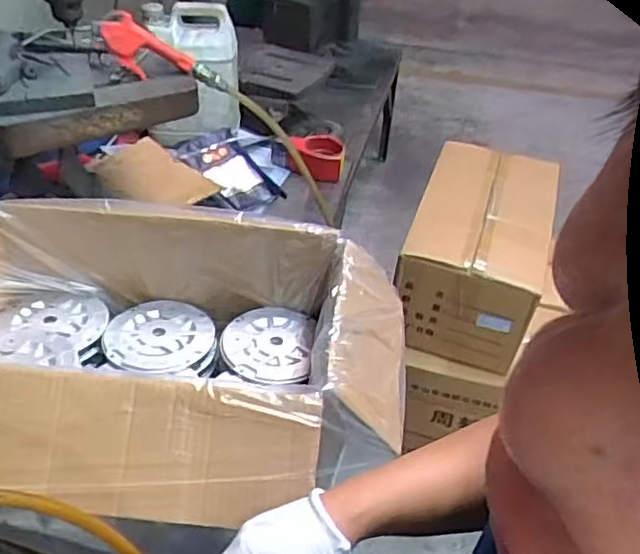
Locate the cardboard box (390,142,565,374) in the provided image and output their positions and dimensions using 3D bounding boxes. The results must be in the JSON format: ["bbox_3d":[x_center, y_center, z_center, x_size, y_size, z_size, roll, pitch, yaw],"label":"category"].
[{"bbox_3d":[0.312,-0.053,1.271,0.234,0.245,0.377,16,43,14],"label":"cardboard box"}]

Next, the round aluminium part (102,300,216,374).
[{"bbox_3d":[-0.201,0.073,0.816,0.133,0.013,0.132,2,41,-1],"label":"round aluminium part"}]

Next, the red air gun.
[{"bbox_3d":[-0.229,-0.313,0.857,0.110,0.083,0.029,-6,42,-11],"label":"red air gun"}]

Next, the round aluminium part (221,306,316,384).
[{"bbox_3d":[-0.065,0.084,0.812,0.111,0.016,0.129,5,41,2],"label":"round aluminium part"}]

